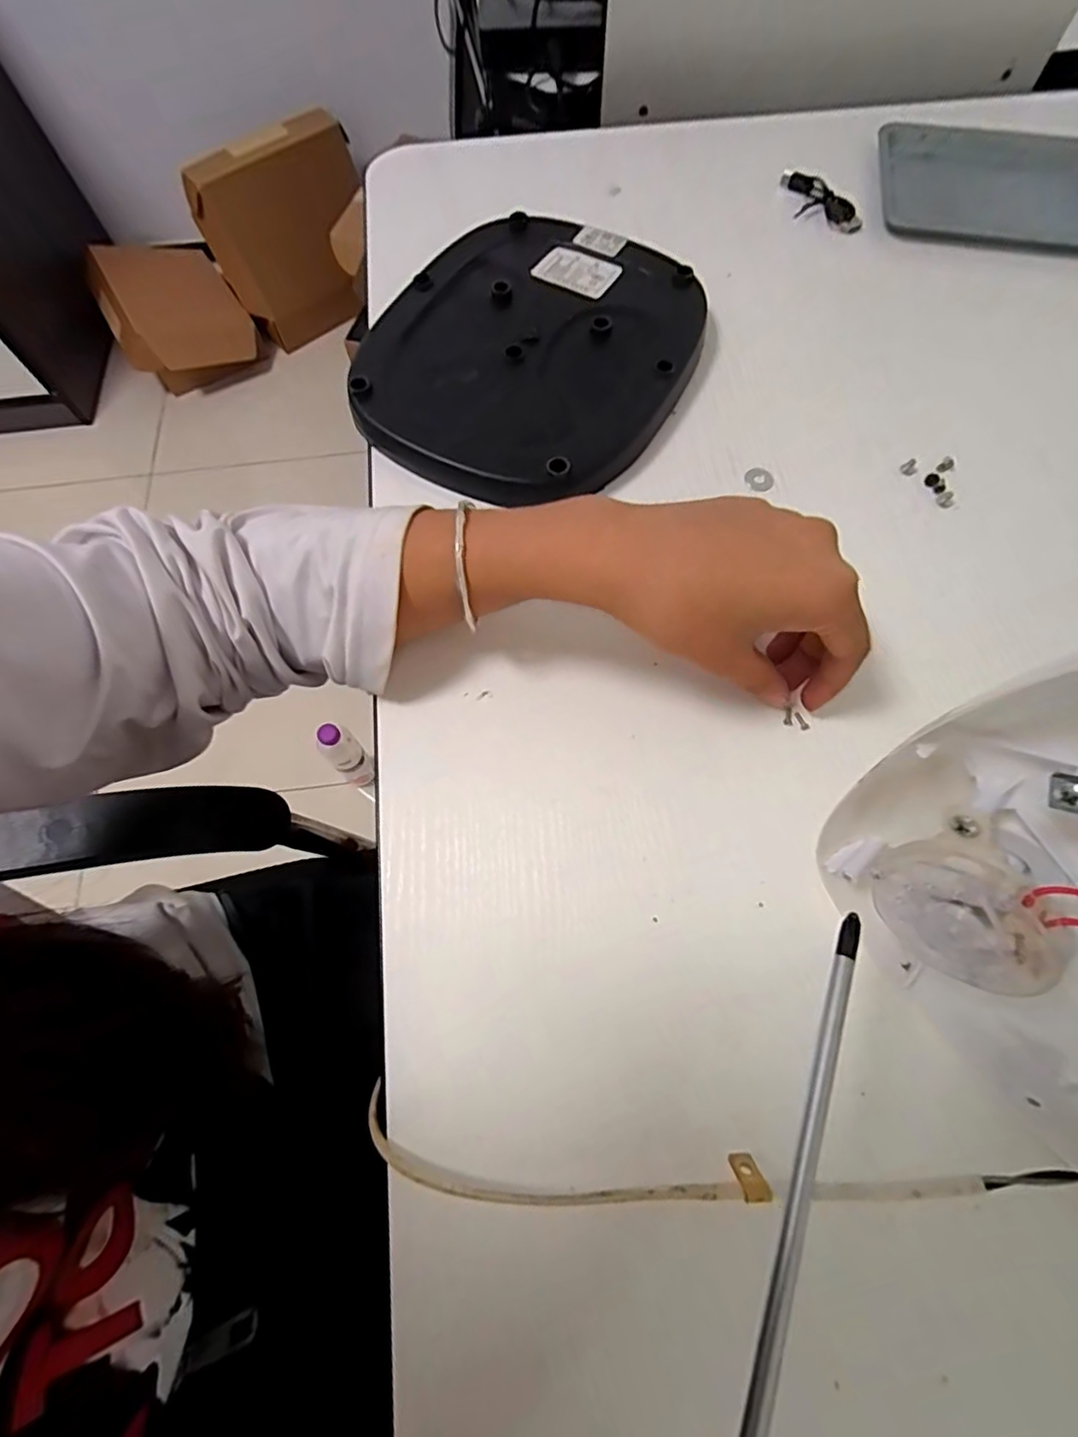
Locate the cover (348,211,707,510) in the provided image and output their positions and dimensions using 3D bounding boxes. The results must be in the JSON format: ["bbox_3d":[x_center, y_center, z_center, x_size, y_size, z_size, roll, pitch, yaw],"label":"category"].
[{"bbox_3d":[-0.006,-0.220,0.350,0.179,0.024,0.215,32,73,12],"label":"cover"}]

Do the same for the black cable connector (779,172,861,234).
[{"bbox_3d":[0.201,-0.375,0.415,0.025,0.012,0.071,-28,71,-9],"label":"black cable connector"}]

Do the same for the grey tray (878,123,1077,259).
[{"bbox_3d":[0.339,-0.391,0.420,0.165,0.012,0.130,10,69,5],"label":"grey tray"}]

